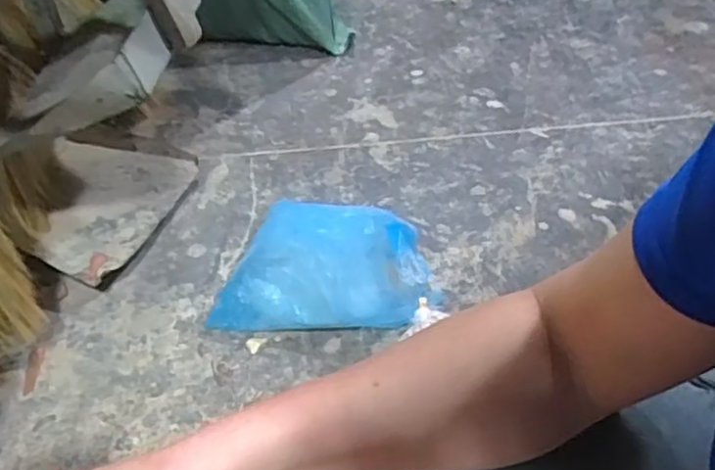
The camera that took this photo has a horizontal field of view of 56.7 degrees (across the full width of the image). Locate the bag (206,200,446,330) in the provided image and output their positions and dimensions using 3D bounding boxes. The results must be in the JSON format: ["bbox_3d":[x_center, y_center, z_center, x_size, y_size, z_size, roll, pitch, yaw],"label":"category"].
[{"bbox_3d":[-0.042,0.033,0.849,0.286,0.129,0.165,6,48,11],"label":"bag"}]

